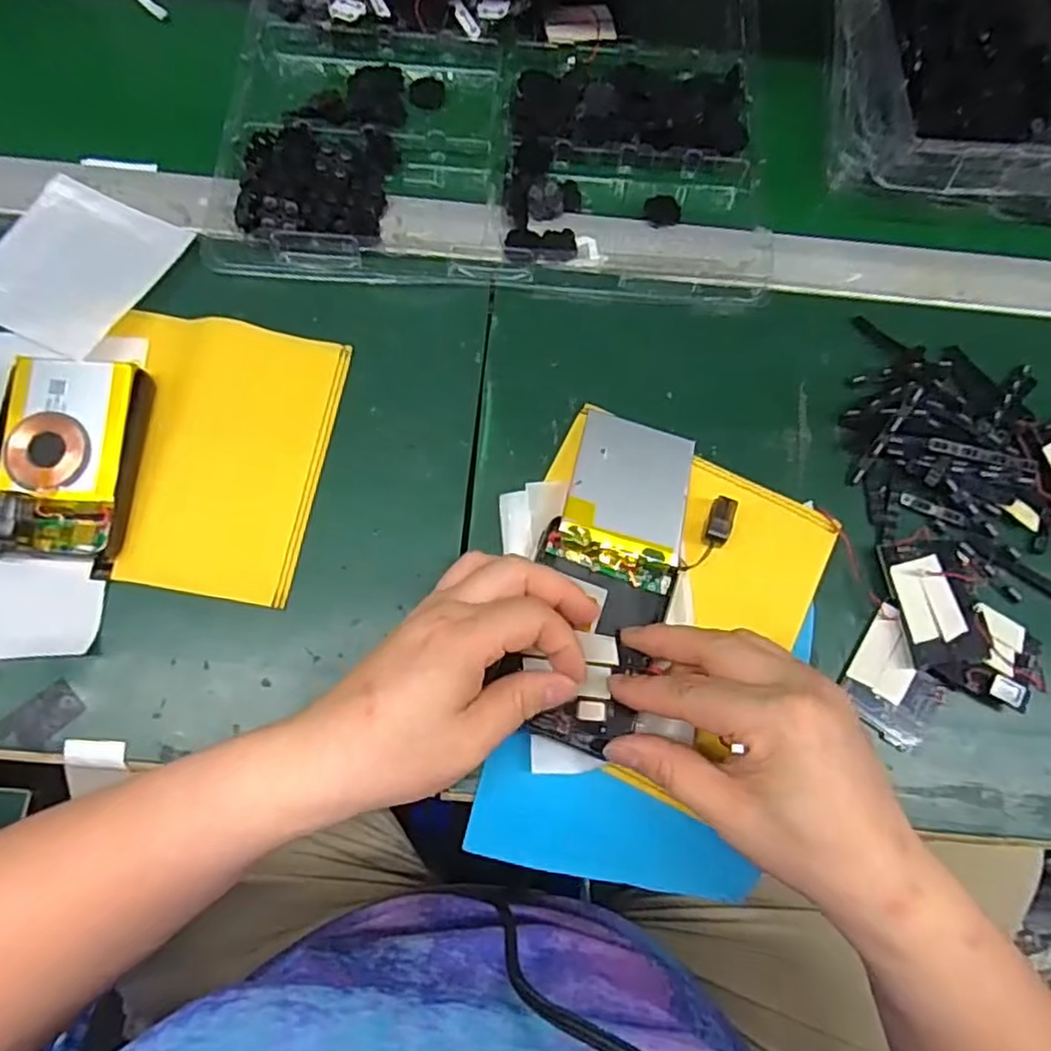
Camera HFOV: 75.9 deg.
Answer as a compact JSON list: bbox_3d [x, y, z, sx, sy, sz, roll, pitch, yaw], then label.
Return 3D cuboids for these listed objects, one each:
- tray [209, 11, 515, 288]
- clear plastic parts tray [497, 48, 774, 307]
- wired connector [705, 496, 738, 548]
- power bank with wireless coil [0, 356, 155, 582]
[{"bbox_3d":[-0.098,-0.233,0.411,0.163,0.019,0.178,4,75,-1],"label":"tray"},{"bbox_3d":[0.066,-0.222,0.420,0.160,0.022,0.175,2,75,-2],"label":"clear plastic parts tray"},{"bbox_3d":[0.103,-0.002,0.356,0.012,0.014,0.027,17,75,2],"label":"wired connector"},{"bbox_3d":[-0.241,-0.034,0.351,0.068,0.018,0.107,4,75,-1],"label":"power bank with wireless coil"}]

